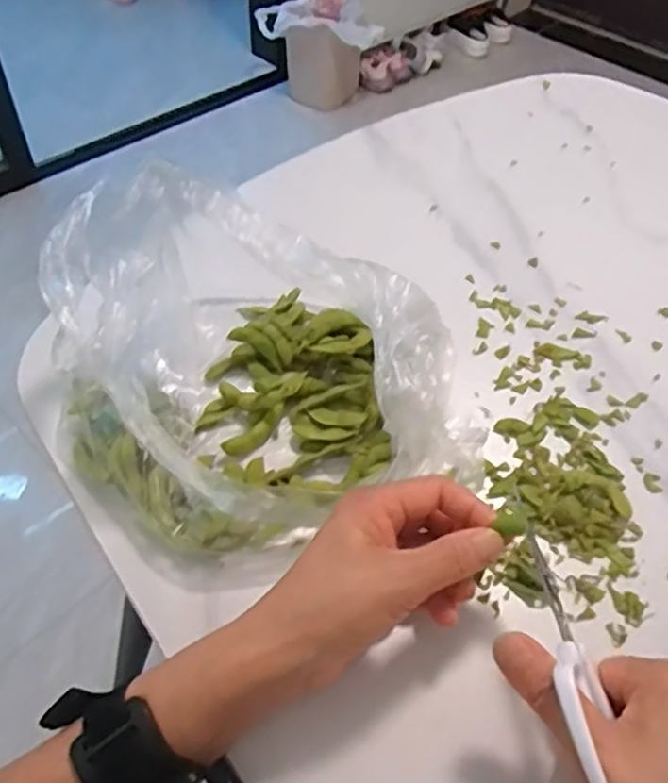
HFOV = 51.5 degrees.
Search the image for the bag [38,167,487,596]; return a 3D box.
[{"bbox_3d":[-0.048,-0.017,0.417,0.219,0.107,0.251,-35,59,-28],"label":"bag"}]

